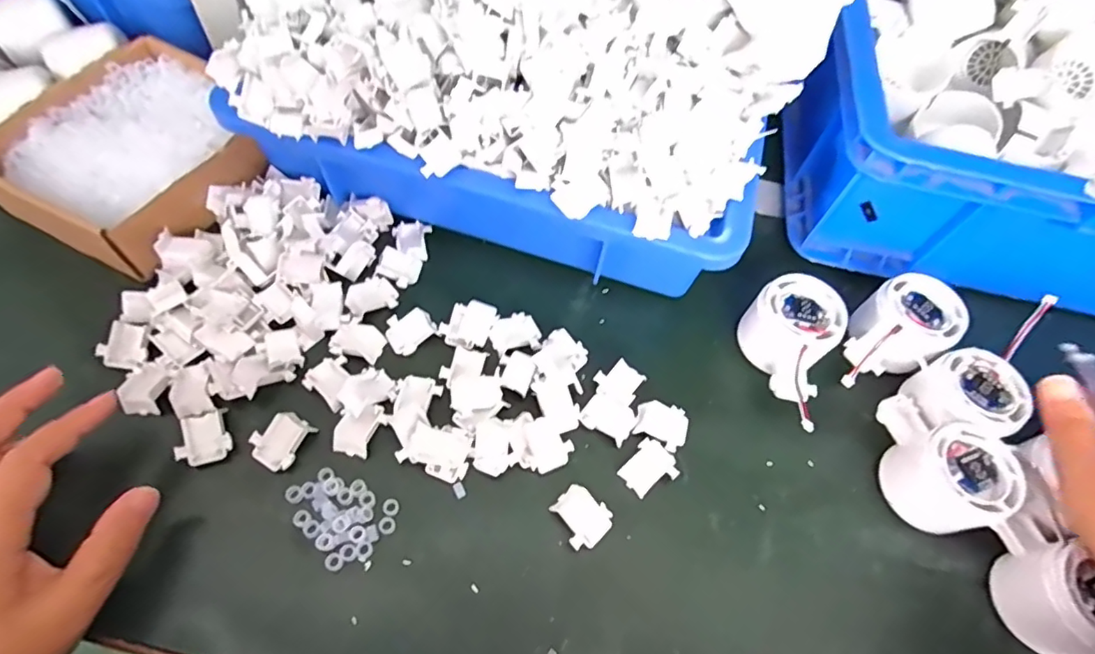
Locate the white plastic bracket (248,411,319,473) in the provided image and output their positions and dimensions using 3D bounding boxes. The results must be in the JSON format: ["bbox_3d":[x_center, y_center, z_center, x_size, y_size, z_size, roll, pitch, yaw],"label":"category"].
[{"bbox_3d":[-0.161,0.068,0.333,0.029,0.009,0.032,30,62,11],"label":"white plastic bracket"}]

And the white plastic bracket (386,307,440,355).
[{"bbox_3d":[-0.097,0.001,0.381,0.028,0.008,0.033,39,64,16],"label":"white plastic bracket"}]

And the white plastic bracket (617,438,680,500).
[{"bbox_3d":[0.065,0.090,0.349,0.028,0.007,0.034,39,64,16],"label":"white plastic bracket"}]

